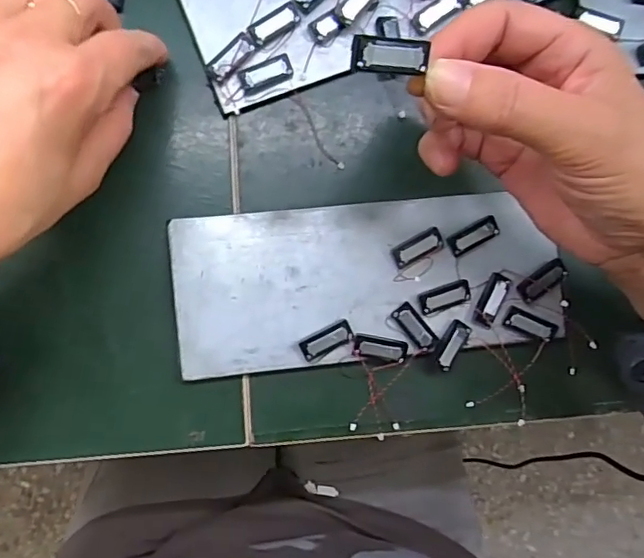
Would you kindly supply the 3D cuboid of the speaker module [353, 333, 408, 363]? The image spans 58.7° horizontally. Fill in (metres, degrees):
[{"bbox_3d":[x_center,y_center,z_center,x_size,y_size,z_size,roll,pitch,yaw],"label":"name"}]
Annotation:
[{"bbox_3d":[0.030,0.035,0.294,0.027,0.004,0.011,10,88,-6],"label":"speaker module"}]

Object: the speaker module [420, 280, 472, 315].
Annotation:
[{"bbox_3d":[0.065,0.009,0.297,0.027,0.004,0.012,-18,91,-6],"label":"speaker module"}]

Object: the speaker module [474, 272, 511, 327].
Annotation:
[{"bbox_3d":[0.090,0.010,0.299,0.011,0.005,0.028,25,87,-5],"label":"speaker module"}]

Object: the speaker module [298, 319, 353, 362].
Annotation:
[{"bbox_3d":[0.003,0.031,0.293,0.027,0.006,0.012,-28,92,-6],"label":"speaker module"}]

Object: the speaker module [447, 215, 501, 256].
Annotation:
[{"bbox_3d":[0.080,-0.022,0.300,0.028,0.004,0.012,-28,92,-6],"label":"speaker module"}]

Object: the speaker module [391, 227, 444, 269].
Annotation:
[{"bbox_3d":[0.050,-0.016,0.297,0.027,0.004,0.012,-26,92,-6],"label":"speaker module"}]

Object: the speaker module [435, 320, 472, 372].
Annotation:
[{"bbox_3d":[0.069,0.035,0.297,0.011,0.004,0.026,28,86,-5],"label":"speaker module"}]

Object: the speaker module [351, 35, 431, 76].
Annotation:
[{"bbox_3d":[0.023,-0.074,0.191,0.028,0.005,0.010,-5,90,-20],"label":"speaker module"}]

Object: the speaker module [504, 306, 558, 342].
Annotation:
[{"bbox_3d":[0.110,0.024,0.299,0.027,0.004,0.011,22,87,-5],"label":"speaker module"}]

